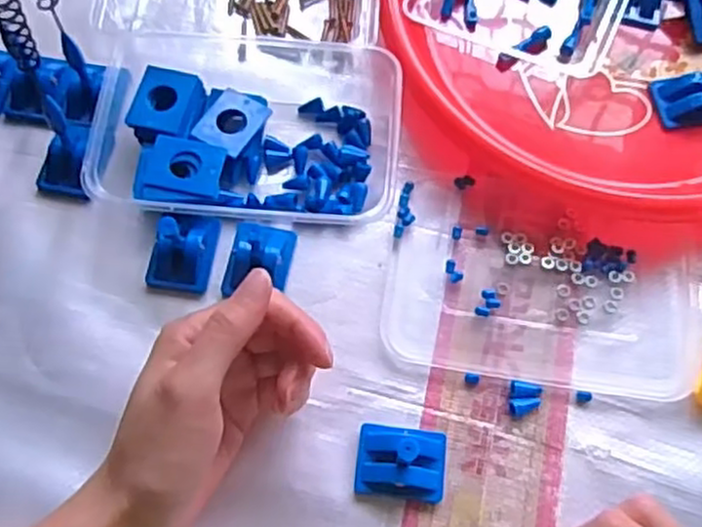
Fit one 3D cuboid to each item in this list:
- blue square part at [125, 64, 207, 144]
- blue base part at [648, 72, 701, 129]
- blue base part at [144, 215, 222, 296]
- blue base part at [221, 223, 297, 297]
[{"bbox_3d":[-0.106,-0.089,0.431,0.040,0.022,0.042,7,68,2],"label":"blue square part"},{"bbox_3d":[0.206,-0.099,0.445,0.042,0.018,0.031,-6,68,-3],"label":"blue base part"},{"bbox_3d":[-0.092,-0.010,0.398,0.033,0.027,0.042,8,68,2],"label":"blue base part"},{"bbox_3d":[-0.050,-0.003,0.403,0.032,0.022,0.041,8,68,2],"label":"blue base part"}]

